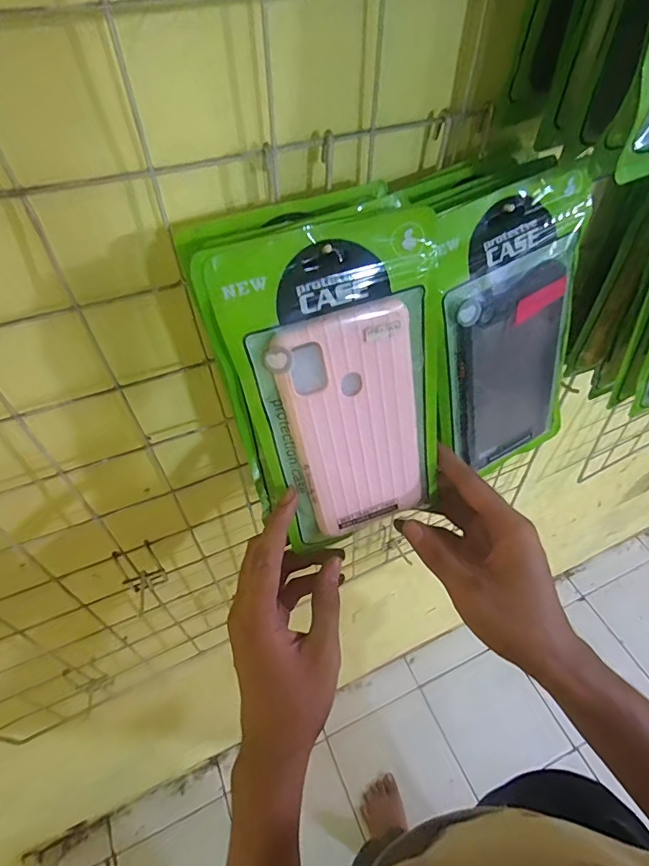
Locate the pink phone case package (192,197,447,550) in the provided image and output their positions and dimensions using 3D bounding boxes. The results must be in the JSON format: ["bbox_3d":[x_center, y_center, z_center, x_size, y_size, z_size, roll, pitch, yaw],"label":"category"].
[{"bbox_3d":[0.017,-0.018,0.269,0.117,0.197,0.016,-19,36,-8],"label":"pink phone case package"}]

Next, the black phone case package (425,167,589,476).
[{"bbox_3d":[0.121,-0.052,0.305,0.102,0.200,0.013,-29,42,-10],"label":"black phone case package"}]

